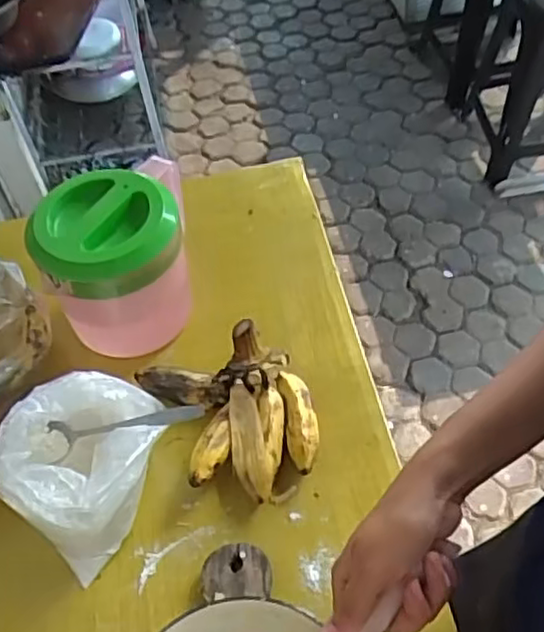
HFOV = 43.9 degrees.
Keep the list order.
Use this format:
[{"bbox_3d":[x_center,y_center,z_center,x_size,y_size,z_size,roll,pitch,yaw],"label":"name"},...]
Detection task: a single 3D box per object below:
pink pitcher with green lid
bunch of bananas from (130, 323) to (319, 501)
[{"bbox_3d":[-0.149,-0.056,0.671,0.124,0.147,0.142,-10,53,-2],"label":"pink pitcher with green lid"},{"bbox_3d":[-0.033,0.083,0.617,0.126,0.053,0.170,-25,55,-13],"label":"bunch of bananas"}]

